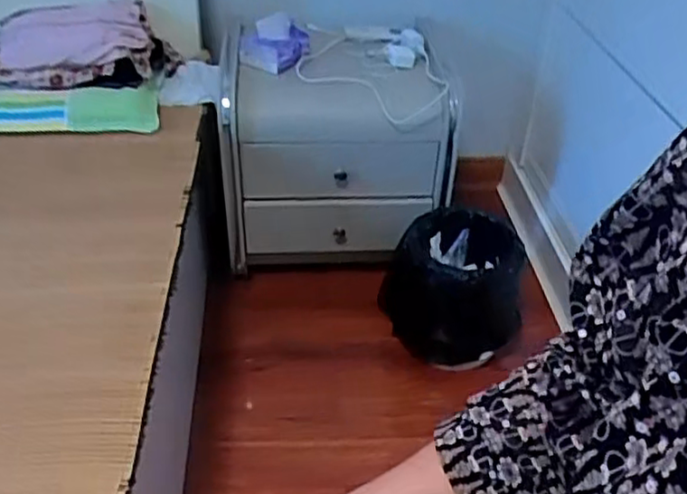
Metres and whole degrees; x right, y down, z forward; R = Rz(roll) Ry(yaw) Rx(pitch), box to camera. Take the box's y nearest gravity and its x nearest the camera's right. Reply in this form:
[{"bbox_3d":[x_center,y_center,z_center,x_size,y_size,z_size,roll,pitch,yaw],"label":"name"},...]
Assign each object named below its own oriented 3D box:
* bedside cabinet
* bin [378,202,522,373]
[{"bbox_3d":[-0.035,-0.240,1.588,0.503,0.403,0.428,-4,39,-13],"label":"bedside cabinet"},{"bbox_3d":[0.227,0.088,1.397,0.244,0.252,0.251,-27,49,-35],"label":"bin"}]

